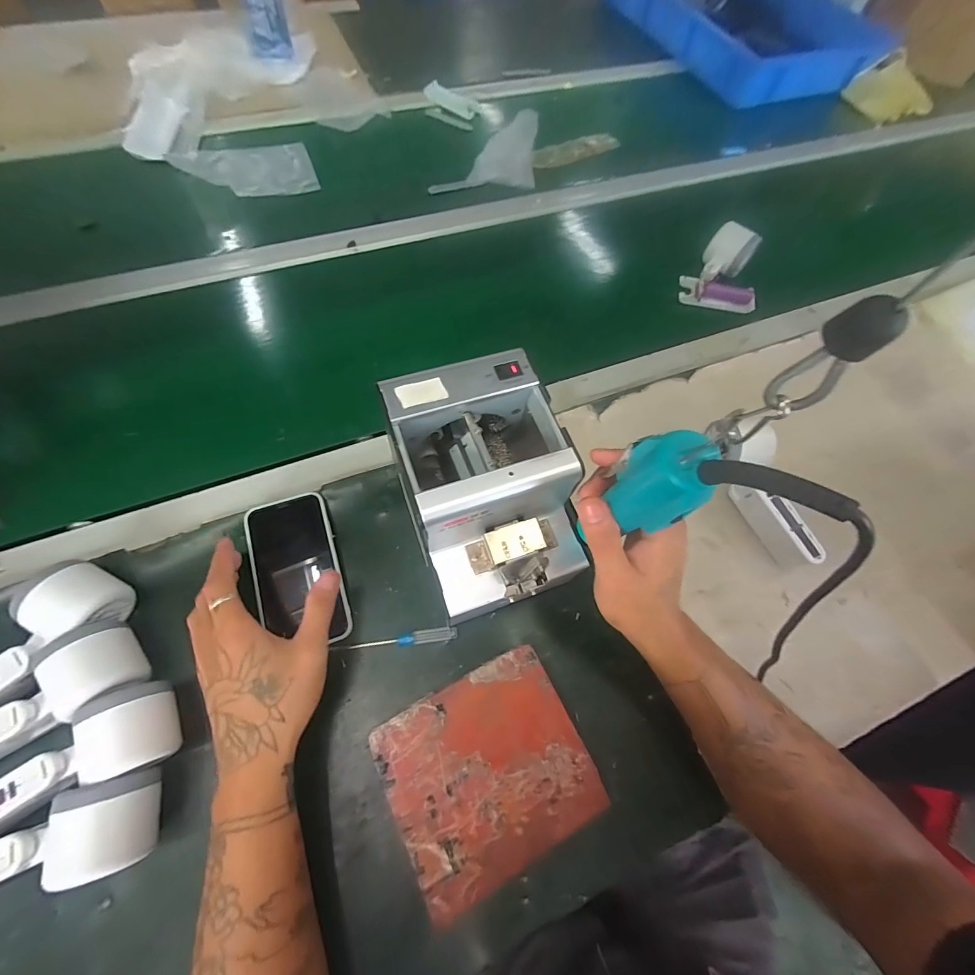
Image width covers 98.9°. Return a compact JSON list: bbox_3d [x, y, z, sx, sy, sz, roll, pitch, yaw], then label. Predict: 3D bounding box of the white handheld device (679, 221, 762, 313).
[{"bbox_3d":[0.326,-0.307,0.578,0.106,0.054,0.099,7,65,0],"label":"white handheld device"}]

